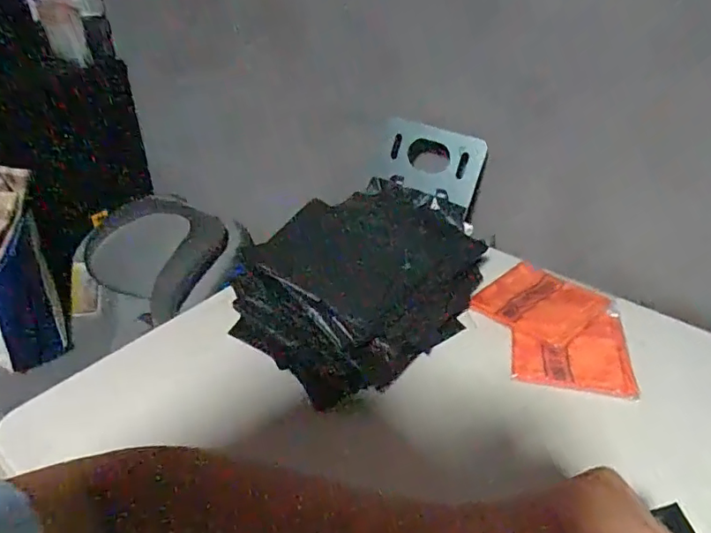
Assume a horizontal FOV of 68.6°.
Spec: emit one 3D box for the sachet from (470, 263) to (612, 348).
[{"bbox_3d":[0.224,0.041,0.631,0.127,0.008,0.125,27,43,34],"label":"sachet"}]

